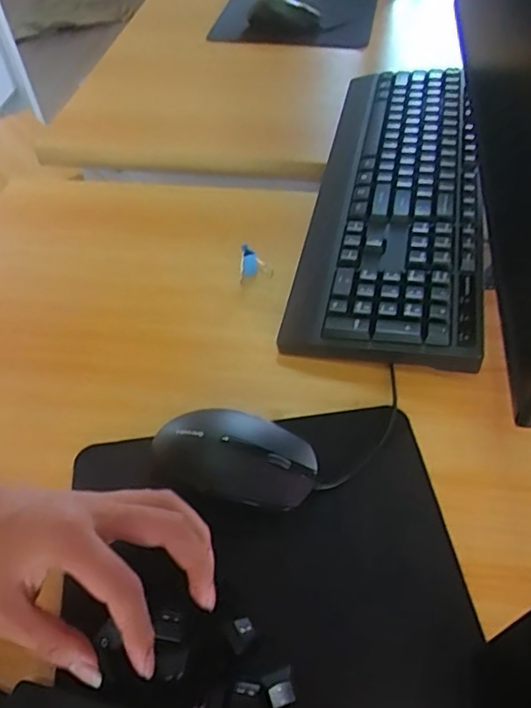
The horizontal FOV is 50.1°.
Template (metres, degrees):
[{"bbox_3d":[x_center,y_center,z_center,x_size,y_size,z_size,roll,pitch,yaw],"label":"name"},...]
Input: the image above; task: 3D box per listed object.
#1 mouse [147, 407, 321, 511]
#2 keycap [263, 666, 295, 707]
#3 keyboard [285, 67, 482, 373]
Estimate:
[{"bbox_3d":[-0.022,0.070,0.378,0.107,0.035,0.061,14,53,13],"label":"mouse"},{"bbox_3d":[0.008,0.175,0.299,0.015,0.010,0.015,-20,53,-13],"label":"keycap"},{"bbox_3d":[0.127,-0.160,0.553,0.155,0.045,0.422,9,52,9],"label":"keyboard"}]

